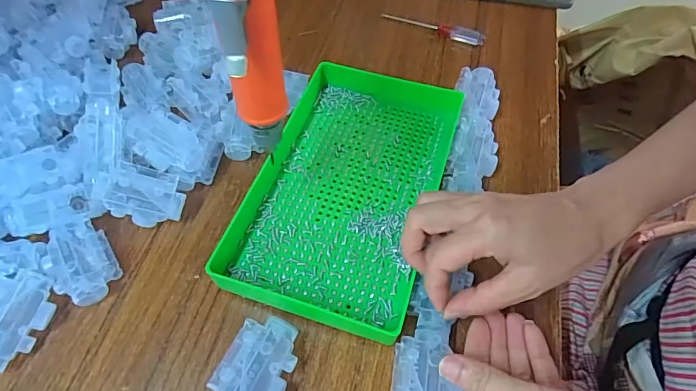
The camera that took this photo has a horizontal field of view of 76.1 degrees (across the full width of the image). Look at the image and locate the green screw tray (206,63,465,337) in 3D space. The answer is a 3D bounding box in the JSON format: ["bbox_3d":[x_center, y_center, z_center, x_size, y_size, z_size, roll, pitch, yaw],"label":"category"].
[{"bbox_3d":[0.000,-0.013,0.392,0.156,0.035,0.249,16,57,10],"label":"green screw tray"}]

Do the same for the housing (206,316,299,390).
[{"bbox_3d":[-0.060,0.116,0.311,0.044,0.027,0.058,18,58,11],"label":"housing"}]

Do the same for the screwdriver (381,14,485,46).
[{"bbox_3d":[0.103,-0.206,0.540,0.127,0.016,0.018,22,59,14],"label":"screwdriver"}]

